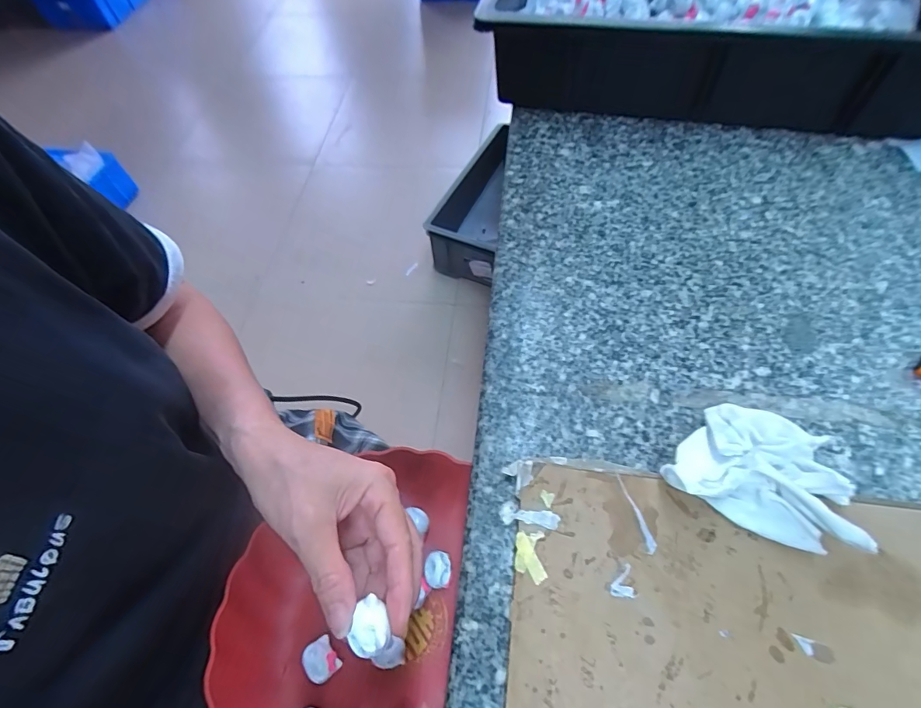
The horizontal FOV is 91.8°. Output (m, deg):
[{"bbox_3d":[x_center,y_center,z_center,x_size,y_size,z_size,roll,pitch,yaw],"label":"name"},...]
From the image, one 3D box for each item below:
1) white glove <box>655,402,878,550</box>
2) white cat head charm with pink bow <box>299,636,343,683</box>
[{"bbox_3d":[0.170,0.064,0.259,0.097,0.044,0.076,17,61,15],"label":"white glove"},{"bbox_3d":[-0.103,0.224,0.326,0.024,0.004,0.025,-23,60,-37],"label":"white cat head charm with pink bow"}]

